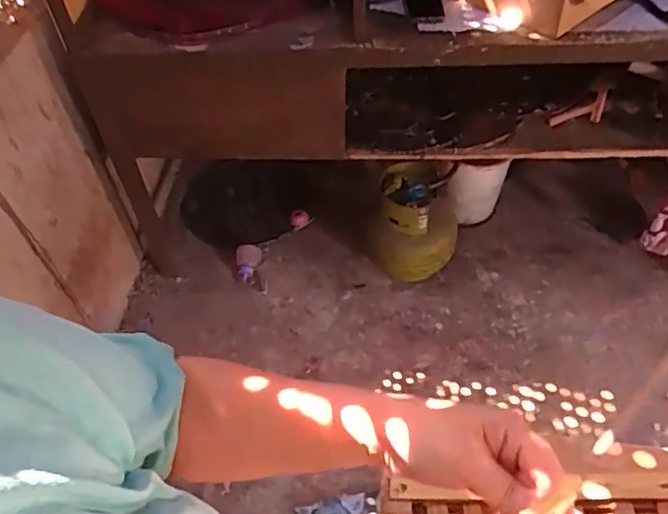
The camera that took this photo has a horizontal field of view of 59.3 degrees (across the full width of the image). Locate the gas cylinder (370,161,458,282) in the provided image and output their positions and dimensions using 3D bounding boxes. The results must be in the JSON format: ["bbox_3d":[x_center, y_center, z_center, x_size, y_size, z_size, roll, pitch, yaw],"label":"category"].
[{"bbox_3d":[0.227,-0.111,1.663,0.244,0.260,0.234,9,51,11],"label":"gas cylinder"}]

